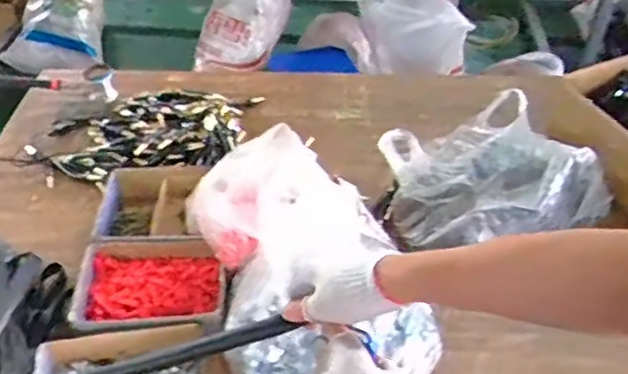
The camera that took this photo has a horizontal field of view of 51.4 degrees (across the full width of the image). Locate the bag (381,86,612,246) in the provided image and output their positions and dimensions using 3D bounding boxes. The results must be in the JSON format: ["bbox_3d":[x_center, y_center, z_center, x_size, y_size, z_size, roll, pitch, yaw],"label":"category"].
[{"bbox_3d":[0.308,-0.034,1.188,0.350,0.140,0.346,-14,44,-15],"label":"bag"}]

